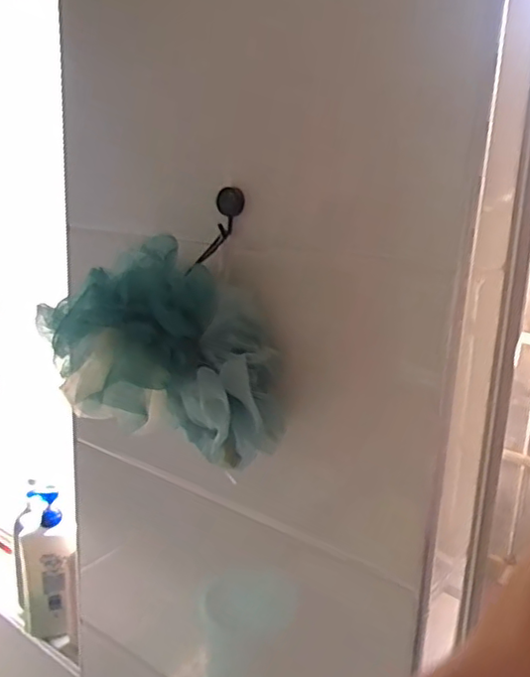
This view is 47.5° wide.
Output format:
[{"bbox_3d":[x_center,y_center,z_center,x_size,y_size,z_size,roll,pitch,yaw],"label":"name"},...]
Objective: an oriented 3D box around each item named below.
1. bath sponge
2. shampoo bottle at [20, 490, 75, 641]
[{"bbox_3d":[-0.100,0.019,0.570,0.228,0.178,0.111,4,15,6],"label":"bath sponge"},{"bbox_3d":[-0.363,0.381,1.013,0.083,0.257,0.061,-5,16,-24],"label":"shampoo bottle"}]

